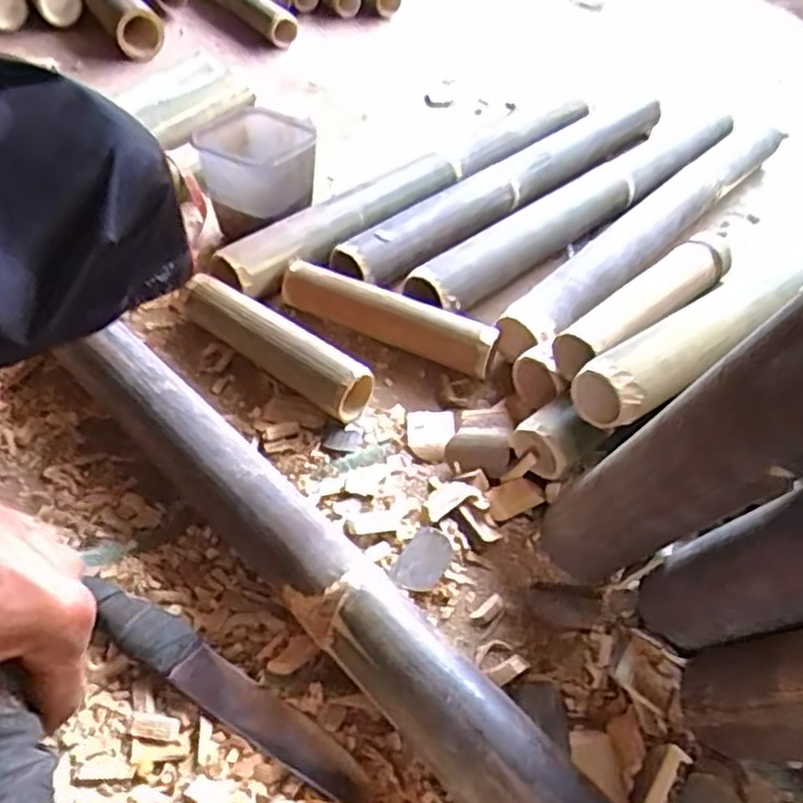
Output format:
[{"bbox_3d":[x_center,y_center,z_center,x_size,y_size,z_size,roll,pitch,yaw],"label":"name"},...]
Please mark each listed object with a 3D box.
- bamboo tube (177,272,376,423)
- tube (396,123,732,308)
[{"bbox_3d":[-0.125,-0.052,0.718,0.217,0.055,0.050,32,51,24],"label":"bamboo tube"},{"bbox_3d":[0.246,-0.251,0.928,0.633,0.054,0.075,-32,56,-31],"label":"tube"}]

